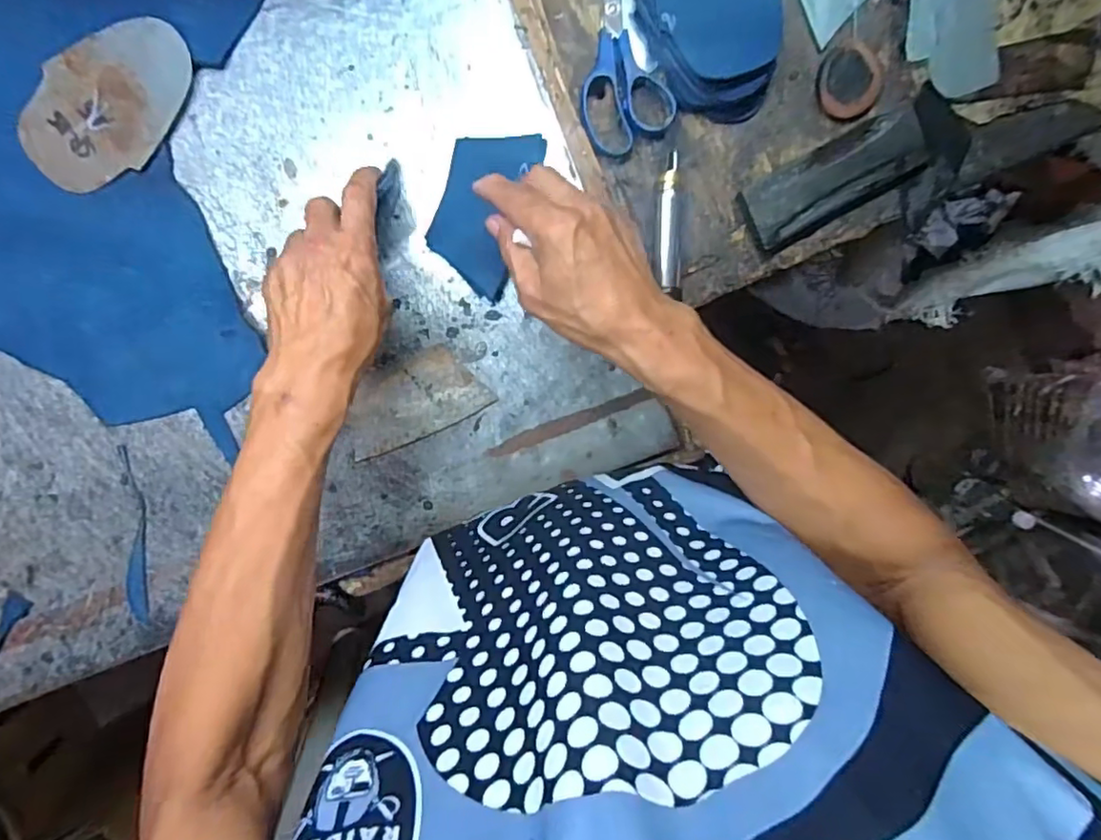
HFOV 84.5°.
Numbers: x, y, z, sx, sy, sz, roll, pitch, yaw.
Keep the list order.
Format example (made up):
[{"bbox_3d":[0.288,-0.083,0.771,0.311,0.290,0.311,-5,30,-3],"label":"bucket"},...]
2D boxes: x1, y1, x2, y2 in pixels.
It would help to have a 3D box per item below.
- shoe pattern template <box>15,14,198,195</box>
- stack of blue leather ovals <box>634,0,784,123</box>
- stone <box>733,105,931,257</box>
[{"bbox_3d":[-0.319,-0.228,0.437,0.137,0.010,0.087,-44,101,7],"label":"shoe pattern template"},{"bbox_3d":[0.116,-0.312,0.454,0.096,0.033,0.162,-12,103,0],"label":"stack of blue leather ovals"},{"bbox_3d":[0.229,-0.193,0.489,0.150,0.022,0.056,-28,102,4],"label":"stone"}]

